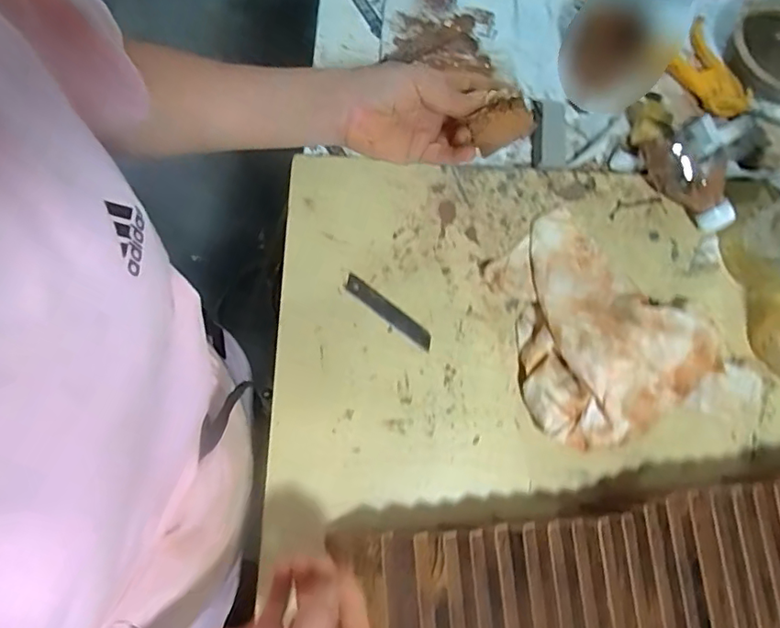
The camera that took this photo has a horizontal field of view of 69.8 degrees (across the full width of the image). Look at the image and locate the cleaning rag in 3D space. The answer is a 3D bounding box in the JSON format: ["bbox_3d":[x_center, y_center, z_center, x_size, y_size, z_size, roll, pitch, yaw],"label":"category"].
[{"bbox_3d":[0.170,0.016,0.490,0.159,0.057,0.204,-38,81,-11],"label":"cleaning rag"}]

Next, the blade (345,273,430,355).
[{"bbox_3d":[-0.001,-0.001,0.515,0.096,0.004,0.017,38,81,6],"label":"blade"}]

